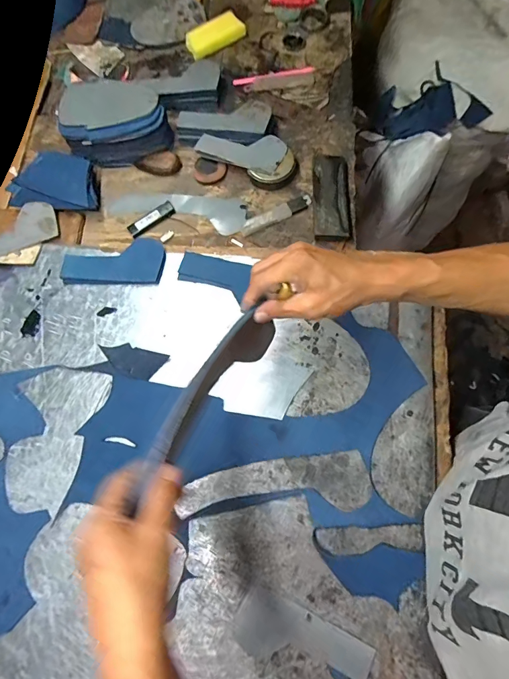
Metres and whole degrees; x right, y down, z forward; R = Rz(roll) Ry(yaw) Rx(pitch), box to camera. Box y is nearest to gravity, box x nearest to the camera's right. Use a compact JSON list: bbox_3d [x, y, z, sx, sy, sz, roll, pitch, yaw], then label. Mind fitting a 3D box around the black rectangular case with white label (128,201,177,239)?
[{"bbox_3d":[-0.163,-0.191,0.606,0.079,0.013,0.022,-36,77,-10],"label":"black rectangular case with white label"}]

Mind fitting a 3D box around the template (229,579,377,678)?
[{"bbox_3d":[0.049,0.327,0.412,0.143,0.004,0.066,24,77,12],"label":"template"}]

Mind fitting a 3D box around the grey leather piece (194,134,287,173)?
[{"bbox_3d":[-0.020,-0.309,0.614,0.137,0.006,0.063,21,80,8],"label":"grey leather piece"}]

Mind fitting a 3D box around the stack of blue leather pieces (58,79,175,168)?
[{"bbox_3d":[-0.222,-0.347,0.612,0.161,0.086,0.102,-16,72,-1],"label":"stack of blue leather pieces"}]

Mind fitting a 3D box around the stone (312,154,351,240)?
[{"bbox_3d":[0.120,-0.223,0.597,0.054,0.018,0.153,1,73,0],"label":"stone"}]

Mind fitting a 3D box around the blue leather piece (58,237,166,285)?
[{"bbox_3d":[-0.203,-0.116,0.556,0.140,0.016,0.074,0,71,3],"label":"blue leather piece"}]

